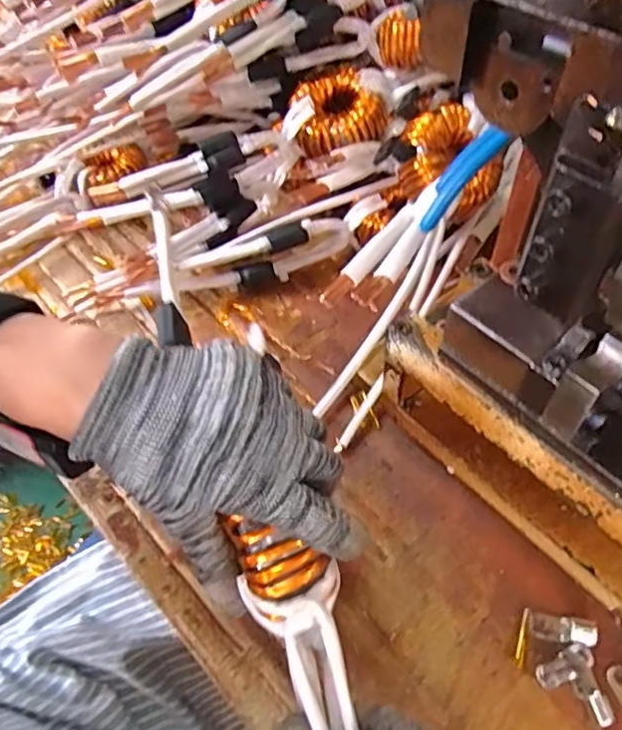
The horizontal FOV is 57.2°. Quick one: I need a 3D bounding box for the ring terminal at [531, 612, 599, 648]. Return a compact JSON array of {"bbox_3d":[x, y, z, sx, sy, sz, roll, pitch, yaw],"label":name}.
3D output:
[{"bbox_3d":[0.135,0.141,0.304,0.032,0.004,0.013,0,52,21],"label":"ring terminal"}]

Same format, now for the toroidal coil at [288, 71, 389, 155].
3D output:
[{"bbox_3d":[0.023,-0.208,0.474,0.072,0.035,0.071,-23,71,2],"label":"toroidal coil"}]

